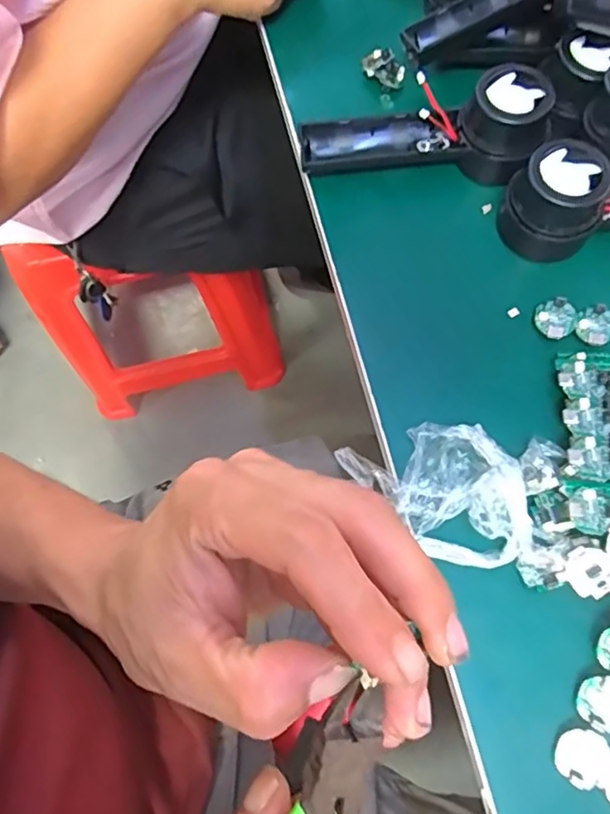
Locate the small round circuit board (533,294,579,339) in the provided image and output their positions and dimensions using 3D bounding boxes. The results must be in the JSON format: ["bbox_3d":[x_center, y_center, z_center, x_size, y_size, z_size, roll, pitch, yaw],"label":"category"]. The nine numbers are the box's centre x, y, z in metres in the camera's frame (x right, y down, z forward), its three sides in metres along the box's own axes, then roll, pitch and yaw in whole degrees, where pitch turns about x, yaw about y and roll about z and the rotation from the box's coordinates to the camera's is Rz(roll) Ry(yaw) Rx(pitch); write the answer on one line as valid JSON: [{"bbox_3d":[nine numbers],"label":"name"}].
[{"bbox_3d":[0.154,-0.055,0.359,0.023,0.005,0.024,-1,72,2],"label":"small round circuit board"}]

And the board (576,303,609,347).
[{"bbox_3d":[0.177,-0.049,0.357,0.024,0.008,0.023,-1,72,2],"label":"board"}]

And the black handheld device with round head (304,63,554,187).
[{"bbox_3d":[0.076,-0.187,0.395,0.159,0.045,0.059,1,72,2],"label":"black handheld device with round head"}]

